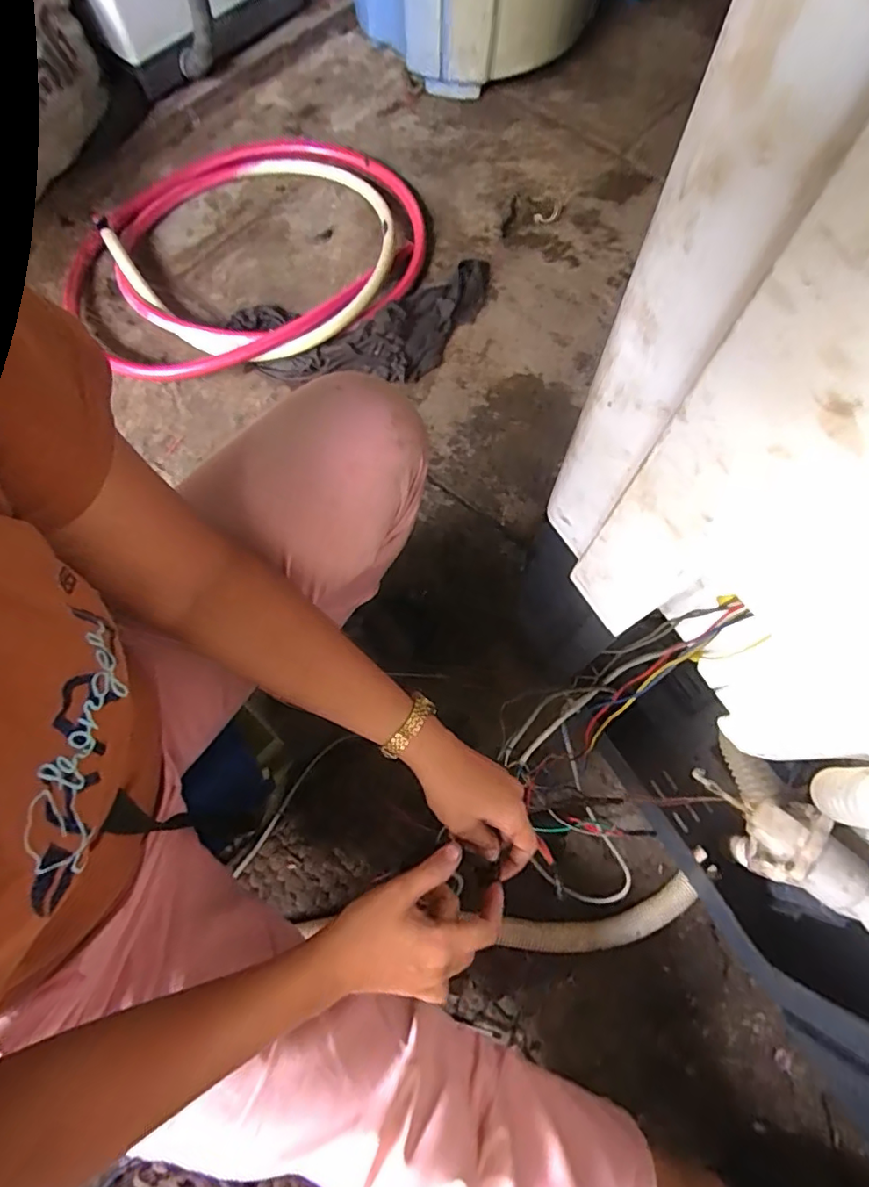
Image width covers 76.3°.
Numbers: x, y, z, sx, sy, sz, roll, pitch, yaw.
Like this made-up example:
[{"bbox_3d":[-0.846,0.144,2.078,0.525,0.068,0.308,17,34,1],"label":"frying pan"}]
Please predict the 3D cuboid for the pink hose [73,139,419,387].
[{"bbox_3d":[-0.308,-0.615,0.976,0.589,0.043,0.497,-15,73,-6],"label":"pink hose"}]

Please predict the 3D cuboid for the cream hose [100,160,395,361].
[{"bbox_3d":[-0.283,-0.595,0.952,0.446,0.027,0.414,0,72,-1],"label":"cream hose"}]

